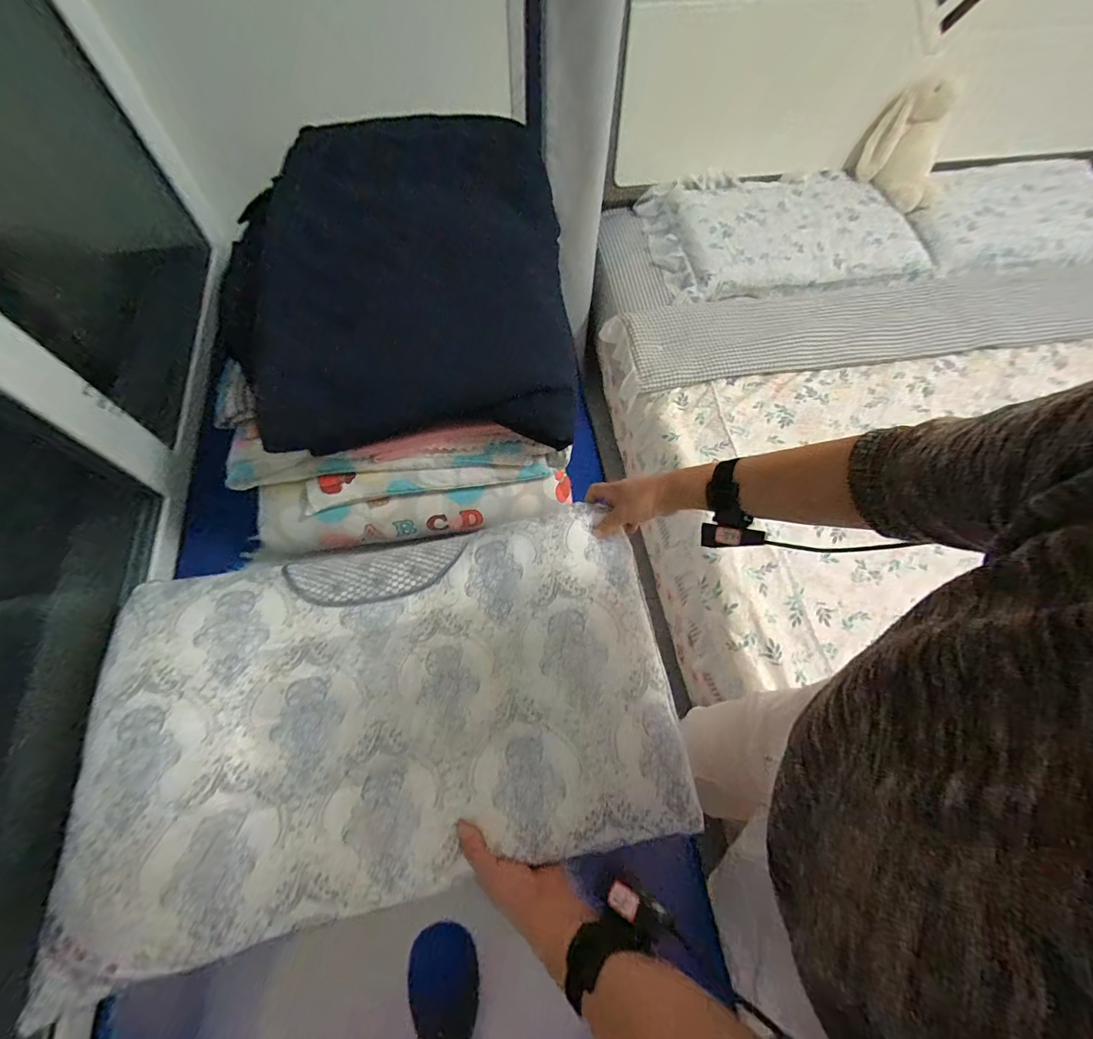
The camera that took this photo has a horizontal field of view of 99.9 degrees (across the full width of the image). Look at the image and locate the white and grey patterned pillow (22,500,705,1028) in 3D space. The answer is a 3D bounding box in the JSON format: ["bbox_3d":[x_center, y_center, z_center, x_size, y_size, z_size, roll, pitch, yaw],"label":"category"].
[{"bbox_3d":[-0.170,0.201,0.517,0.623,0.064,0.379,-11,66,-6],"label":"white and grey patterned pillow"}]

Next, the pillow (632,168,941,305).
[{"bbox_3d":[0.623,-0.762,1.232,0.693,0.120,0.403,-3,65,-2],"label":"pillow"}]

